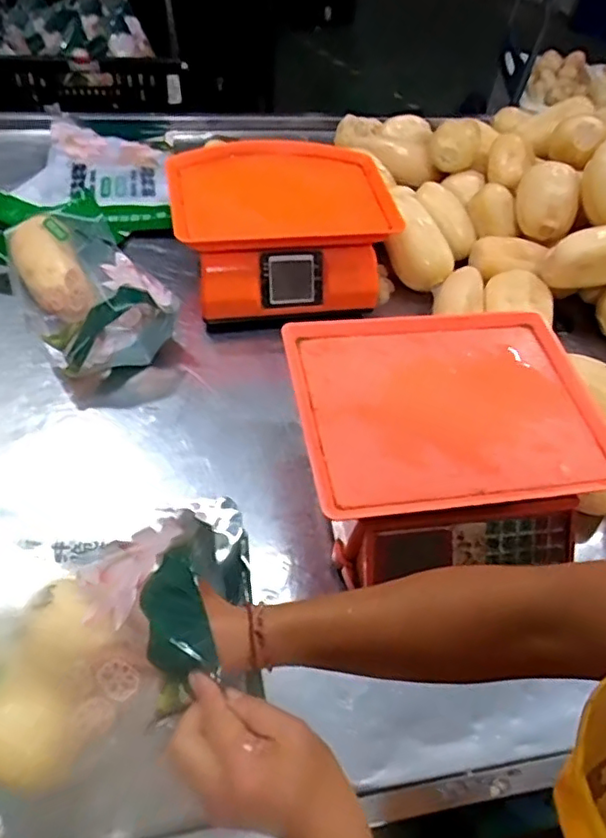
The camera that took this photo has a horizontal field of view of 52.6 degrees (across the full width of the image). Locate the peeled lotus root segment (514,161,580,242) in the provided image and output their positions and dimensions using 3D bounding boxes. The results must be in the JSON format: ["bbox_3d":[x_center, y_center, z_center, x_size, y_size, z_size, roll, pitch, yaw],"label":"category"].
[{"bbox_3d":[0.349,-0.311,0.878,0.089,0.078,0.075,22,52,12],"label":"peeled lotus root segment"}]

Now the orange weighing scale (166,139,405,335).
[{"bbox_3d":[-0.033,-0.265,0.838,0.284,0.106,0.240,-8,53,-13],"label":"orange weighing scale"}]

